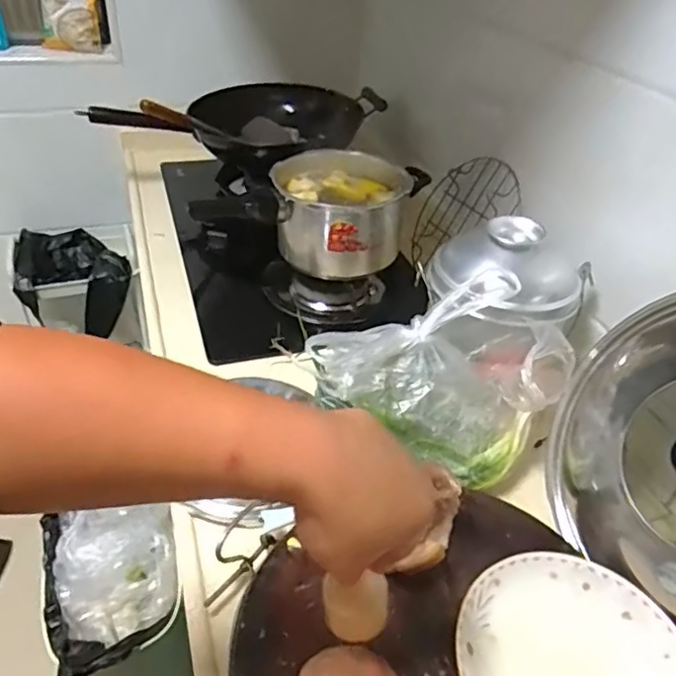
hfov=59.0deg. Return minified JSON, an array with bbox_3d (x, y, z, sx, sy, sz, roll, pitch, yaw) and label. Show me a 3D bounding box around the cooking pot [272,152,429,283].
[{"bbox_3d":[0.005,-0.206,0.972,0.215,0.123,0.213,3,38,-3],"label":"cooking pot"}]

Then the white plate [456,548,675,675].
[{"bbox_3d":[0.201,0.283,0.508,0.191,0.033,0.200,3,38,-3],"label":"white plate"}]

